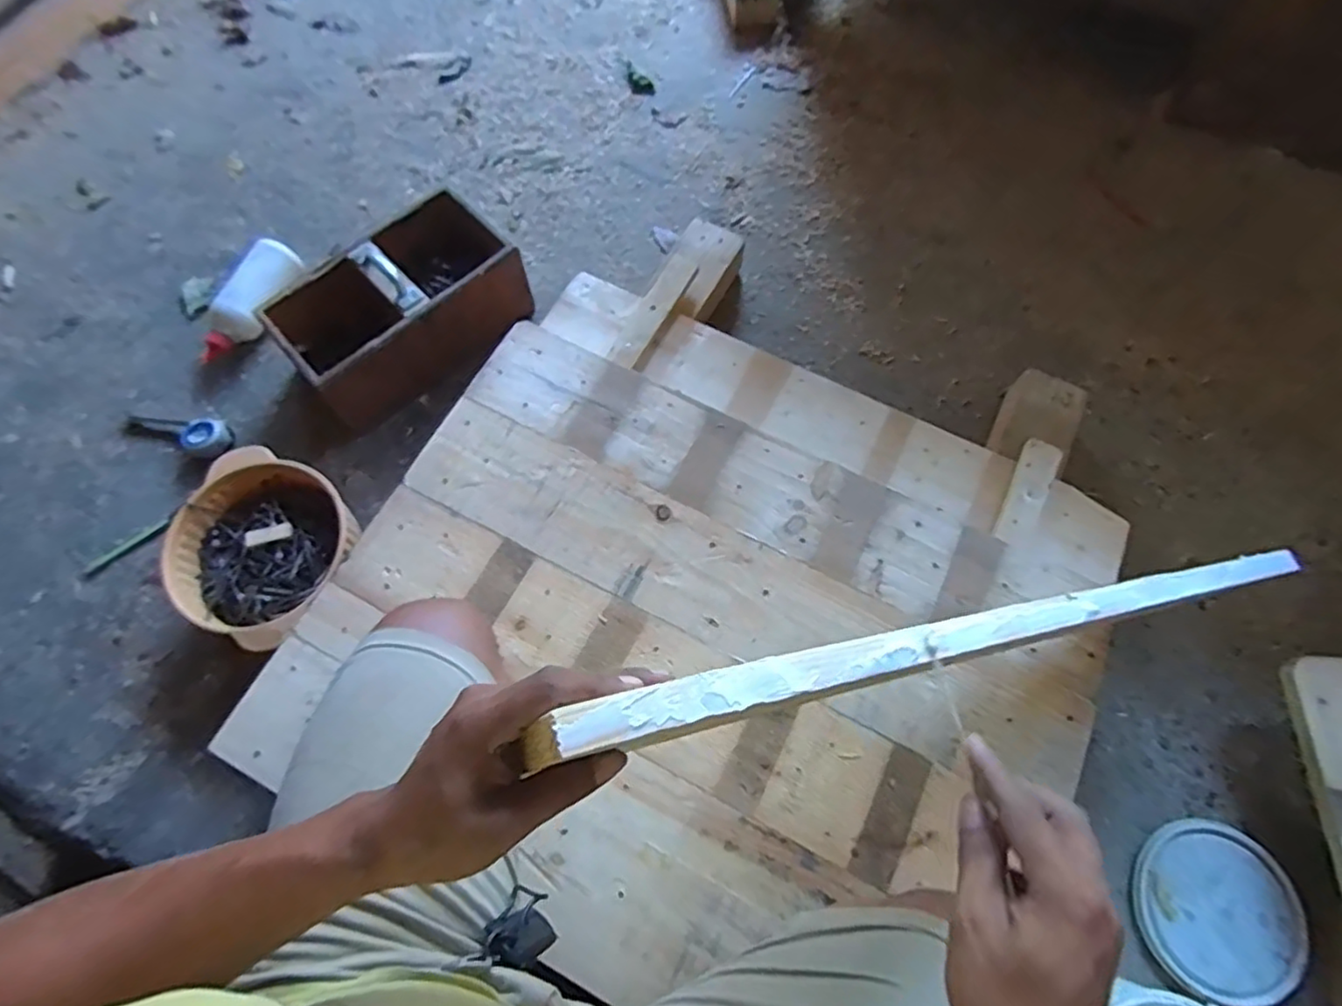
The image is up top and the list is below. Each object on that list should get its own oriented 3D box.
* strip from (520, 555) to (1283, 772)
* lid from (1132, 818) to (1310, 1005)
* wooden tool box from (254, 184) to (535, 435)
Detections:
[{"bbox_3d":[0.257,0.089,0.495,0.740,0.048,0.024,-4,64,-30],"label":"strip"},{"bbox_3d":[0.609,0.451,0.758,0.181,0.021,0.172,0,64,-1],"label":"lid"},{"bbox_3d":[-0.378,-0.269,0.975,0.318,0.166,0.162,-37,70,-17],"label":"wooden tool box"}]

